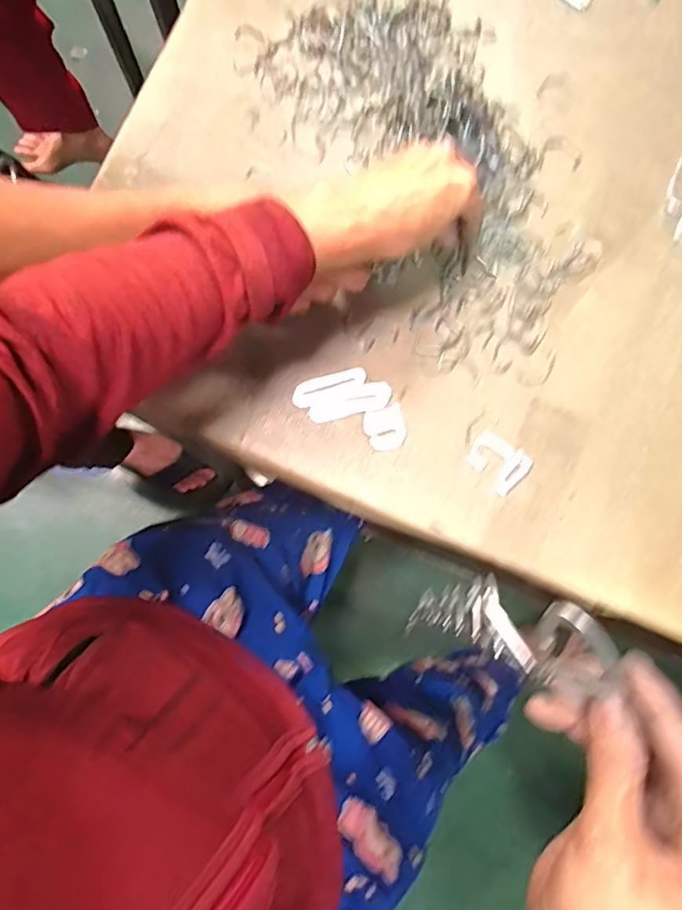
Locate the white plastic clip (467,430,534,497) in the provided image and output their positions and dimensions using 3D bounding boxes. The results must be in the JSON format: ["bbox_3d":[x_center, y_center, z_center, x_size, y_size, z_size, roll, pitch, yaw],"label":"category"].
[{"bbox_3d":[0.114,0.003,0.417,0.033,0.004,0.043,-42,81,-6],"label":"white plastic clip"}]

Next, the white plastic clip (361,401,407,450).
[{"bbox_3d":[0.033,-0.020,0.423,0.029,0.004,0.031,-17,79,-2],"label":"white plastic clip"}]

